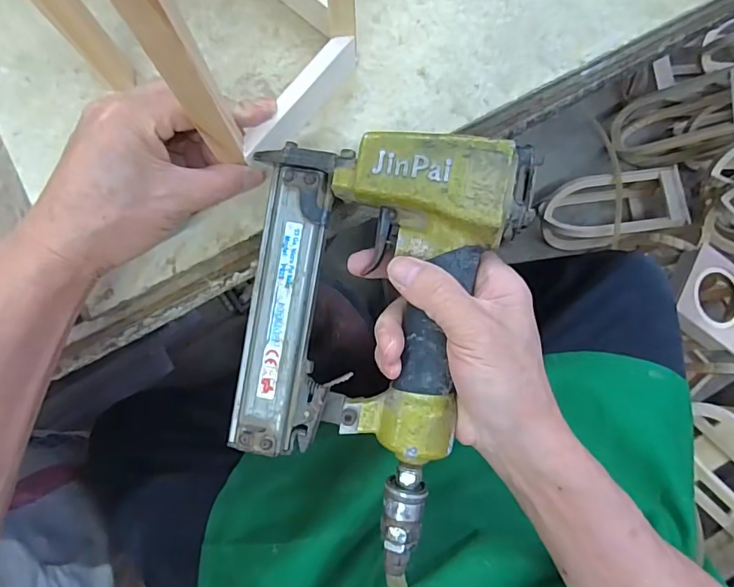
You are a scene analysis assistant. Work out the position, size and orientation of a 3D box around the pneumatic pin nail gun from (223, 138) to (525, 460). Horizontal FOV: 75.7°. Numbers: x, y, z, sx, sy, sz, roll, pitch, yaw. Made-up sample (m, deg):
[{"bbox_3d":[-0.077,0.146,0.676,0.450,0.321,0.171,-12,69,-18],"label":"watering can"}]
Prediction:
[{"bbox_3d":[0.004,0.004,0.254,0.142,0.056,0.167,5,82,-1],"label":"pneumatic pin nail gun"}]

